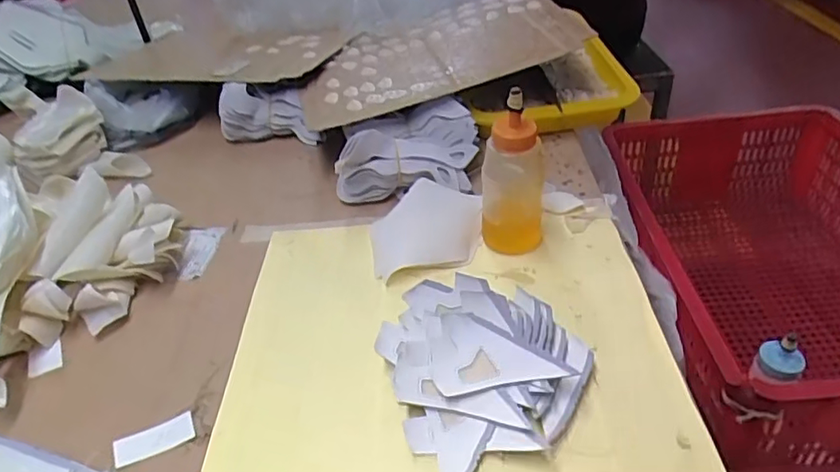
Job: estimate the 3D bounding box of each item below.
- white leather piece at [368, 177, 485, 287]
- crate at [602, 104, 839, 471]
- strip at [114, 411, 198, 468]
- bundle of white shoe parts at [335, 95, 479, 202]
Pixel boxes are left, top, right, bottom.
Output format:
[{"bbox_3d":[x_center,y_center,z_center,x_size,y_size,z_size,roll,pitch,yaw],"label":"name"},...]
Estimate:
[{"bbox_3d":[0.007,-0.008,0.519,0.100,0.029,0.099,-9,37,-2],"label":"white leather piece"},{"bbox_3d":[0.560,0.040,0.919,0.448,0.205,0.638,-2,39,4],"label":"crate"},{"bbox_3d":[-0.177,0.135,0.388,0.049,0.004,0.022,-19,44,-17],"label":"strip"},{"bbox_3d":[-0.011,-0.086,0.595,0.136,0.062,0.102,0,39,7],"label":"bundle of white shoe parts"}]

